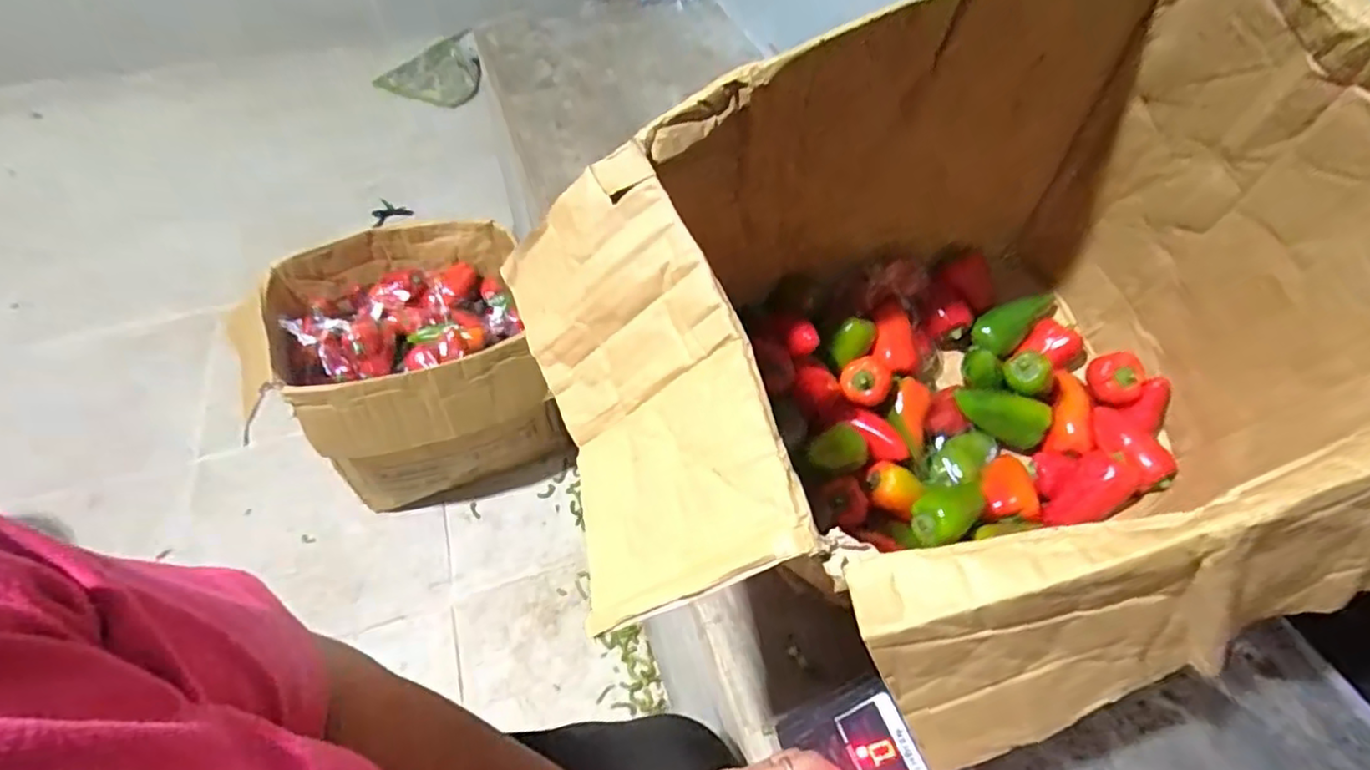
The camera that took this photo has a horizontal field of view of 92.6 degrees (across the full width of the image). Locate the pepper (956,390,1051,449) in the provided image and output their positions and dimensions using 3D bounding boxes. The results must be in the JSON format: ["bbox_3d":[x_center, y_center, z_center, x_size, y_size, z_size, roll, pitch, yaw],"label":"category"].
[{"bbox_3d":[0.271,0.027,0.562,0.077,0.039,0.029,9,52,8],"label":"pepper"}]

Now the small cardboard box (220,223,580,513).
[{"bbox_3d":[-0.407,-0.006,1.068,0.365,0.359,0.337,-20,54,-15],"label":"small cardboard box"}]

